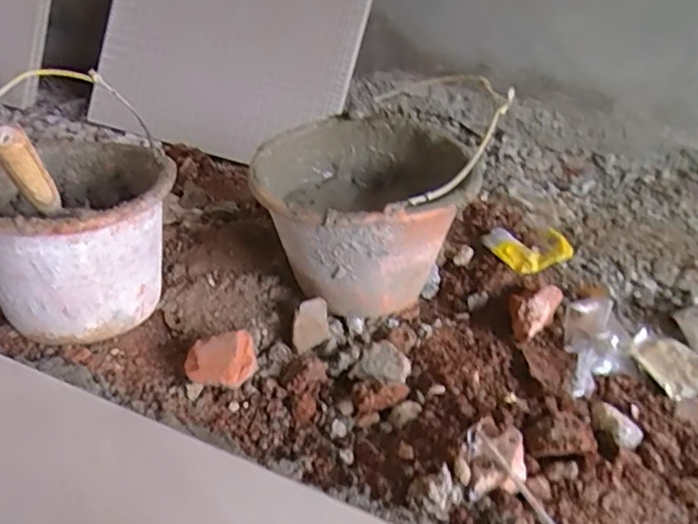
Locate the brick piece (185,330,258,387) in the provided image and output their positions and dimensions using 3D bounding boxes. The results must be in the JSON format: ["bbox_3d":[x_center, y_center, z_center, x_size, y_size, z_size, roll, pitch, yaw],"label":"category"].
[{"bbox_3d":[-0.157,0.113,0.681,0.084,0.037,0.077,-4,35,-9],"label":"brick piece"}]

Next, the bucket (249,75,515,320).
[{"bbox_3d":[0.016,-0.045,0.769,0.277,0.220,0.246,-1,33,-8],"label":"bucket"}]

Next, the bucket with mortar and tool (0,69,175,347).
[{"bbox_3d":[-0.349,-0.065,0.704,0.235,0.250,0.284,-15,37,-27],"label":"bucket with mortar and tool"}]

